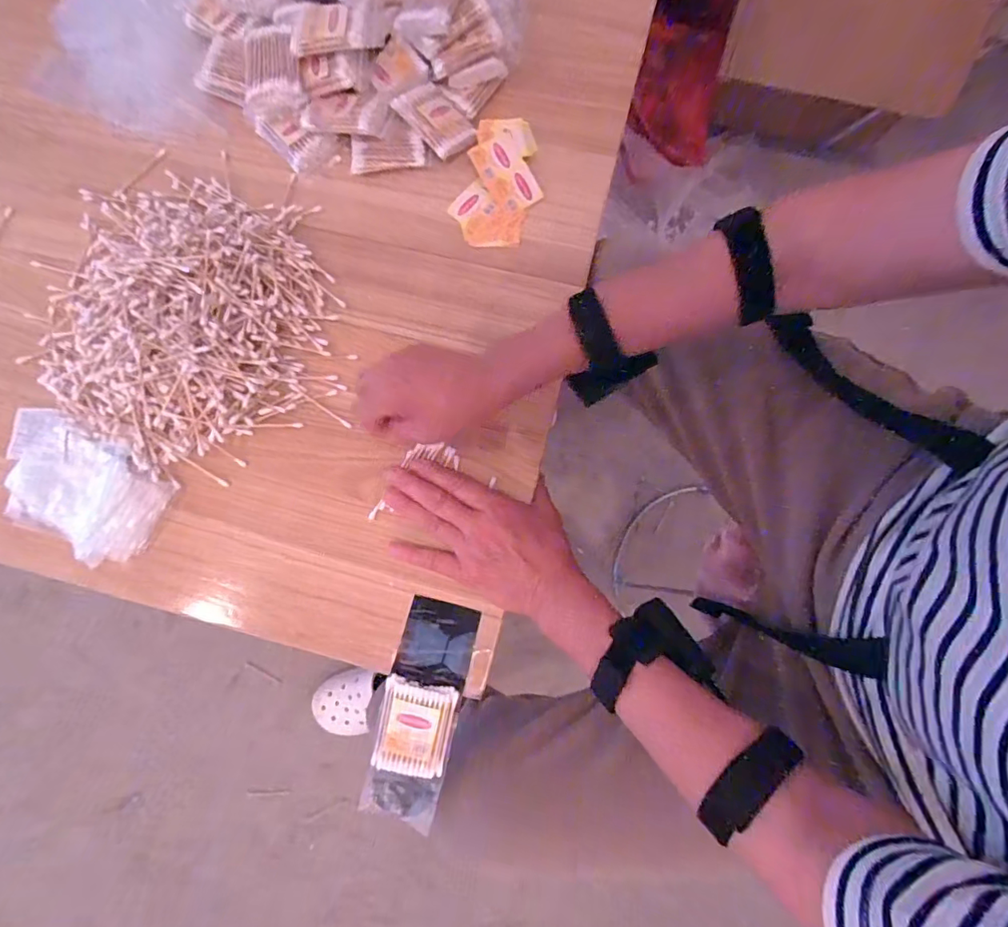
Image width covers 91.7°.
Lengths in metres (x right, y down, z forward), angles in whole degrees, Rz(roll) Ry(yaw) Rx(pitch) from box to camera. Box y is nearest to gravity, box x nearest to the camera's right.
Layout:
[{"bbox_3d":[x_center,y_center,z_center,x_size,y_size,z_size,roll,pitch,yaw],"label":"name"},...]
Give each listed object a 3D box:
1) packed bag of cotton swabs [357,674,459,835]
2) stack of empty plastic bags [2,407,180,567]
[{"bbox_3d":[-0.078,0.238,0.404,0.060,0.012,0.118,12,95,4],"label":"packed bag of cotton swabs"},{"bbox_3d":[-0.390,0.020,0.444,0.177,0.023,0.099,21,80,5],"label":"stack of empty plastic bags"}]

